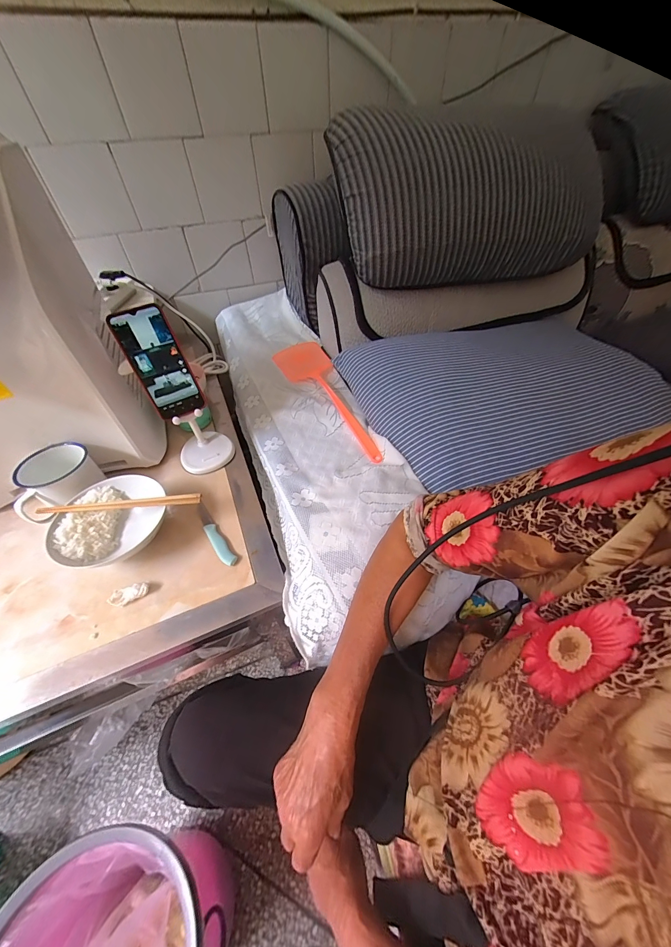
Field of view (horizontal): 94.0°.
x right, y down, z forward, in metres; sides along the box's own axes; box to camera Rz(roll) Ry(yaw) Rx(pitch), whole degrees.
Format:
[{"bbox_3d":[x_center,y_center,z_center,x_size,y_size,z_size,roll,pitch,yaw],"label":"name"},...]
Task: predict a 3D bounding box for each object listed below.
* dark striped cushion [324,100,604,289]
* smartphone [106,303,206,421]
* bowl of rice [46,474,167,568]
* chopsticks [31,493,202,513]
[{"bbox_3d":[0.291,-0.520,0.657,0.592,0.241,0.175,-4,48,-20],"label":"dark striped cushion"},{"bbox_3d":[-0.271,-0.166,0.485,0.074,0.162,0.013,-28,33,-19],"label":"smartphone"},{"bbox_3d":[-0.328,0.075,0.474,0.150,0.059,0.136,-21,52,-14],"label":"bowl of rice"},{"bbox_3d":[-0.317,0.045,0.461,0.233,0.010,0.014,-4,48,-1],"label":"chopsticks"}]

